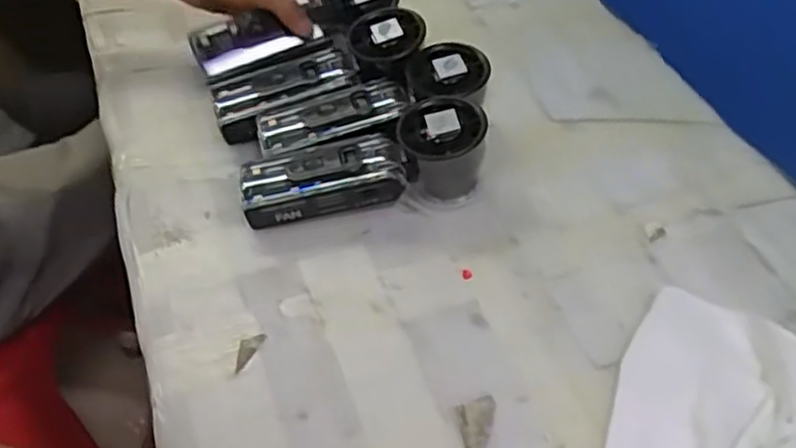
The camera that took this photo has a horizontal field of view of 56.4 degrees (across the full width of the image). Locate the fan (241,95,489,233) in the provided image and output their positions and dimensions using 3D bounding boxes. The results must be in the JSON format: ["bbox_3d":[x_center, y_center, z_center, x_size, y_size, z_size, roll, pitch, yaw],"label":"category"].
[{"bbox_3d":[-0.024,-0.040,0.500,0.161,0.061,0.050,-8,46,-3],"label":"fan"}]

